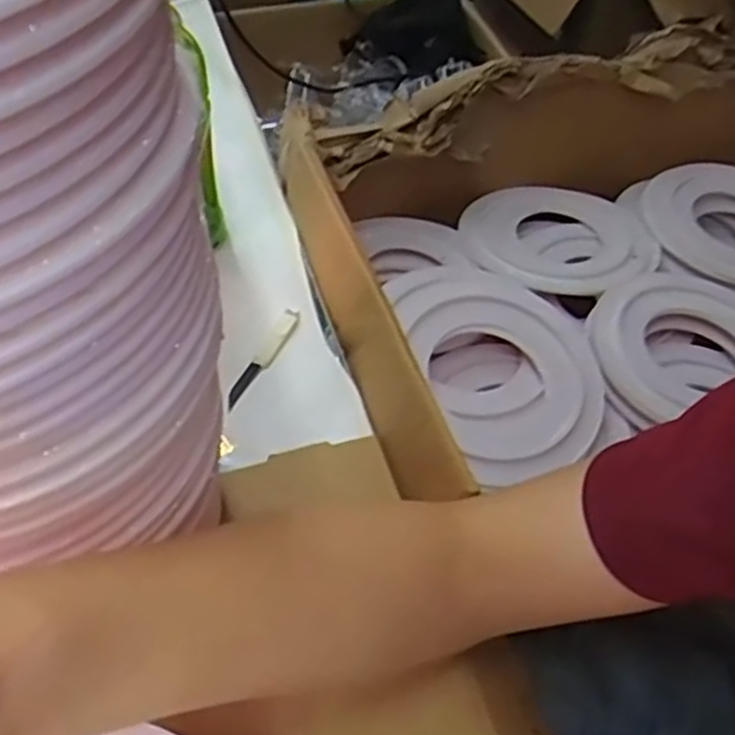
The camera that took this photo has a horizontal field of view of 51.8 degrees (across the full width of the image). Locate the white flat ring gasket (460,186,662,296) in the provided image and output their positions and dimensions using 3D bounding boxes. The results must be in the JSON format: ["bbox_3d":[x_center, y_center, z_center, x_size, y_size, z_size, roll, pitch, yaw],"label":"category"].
[{"bbox_3d":[0.208,-0.138,0.806,0.198,0.034,0.172,-20,55,-18],"label":"white flat ring gasket"}]

